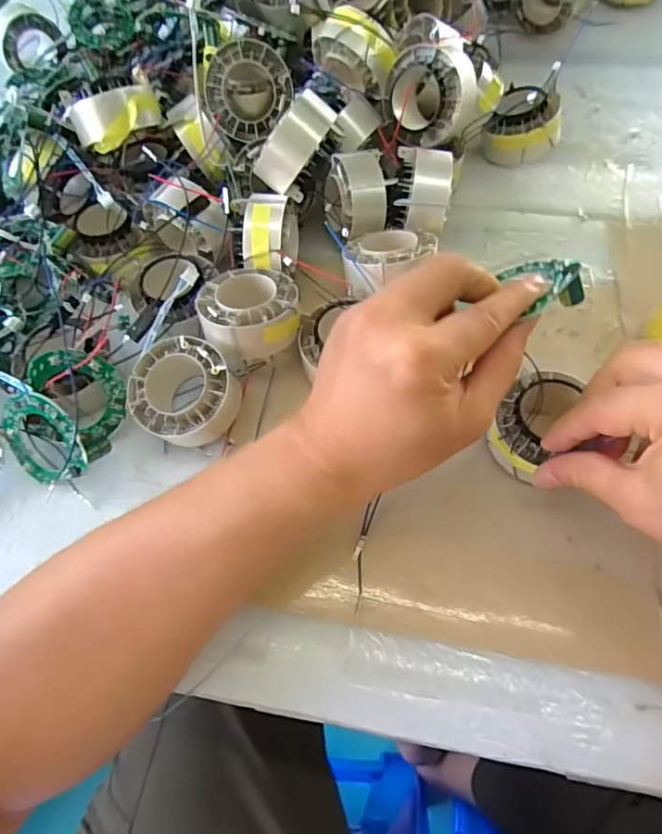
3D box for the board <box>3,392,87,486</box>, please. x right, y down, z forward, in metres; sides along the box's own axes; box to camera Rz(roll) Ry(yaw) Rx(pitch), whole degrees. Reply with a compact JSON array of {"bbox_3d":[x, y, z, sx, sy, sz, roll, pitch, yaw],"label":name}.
[{"bbox_3d":[-0.181,0.014,0.333,0.060,0.058,0.007,-14,16,29],"label":"board"}]

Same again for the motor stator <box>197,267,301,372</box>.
[{"bbox_3d":[-0.054,-0.069,0.361,0.065,0.043,0.067,-15,62,-4],"label":"motor stator"}]

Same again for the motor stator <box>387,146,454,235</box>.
[{"bbox_3d":[0.068,-0.163,0.404,0.042,0.069,0.059,9,63,9],"label":"motor stator"}]

